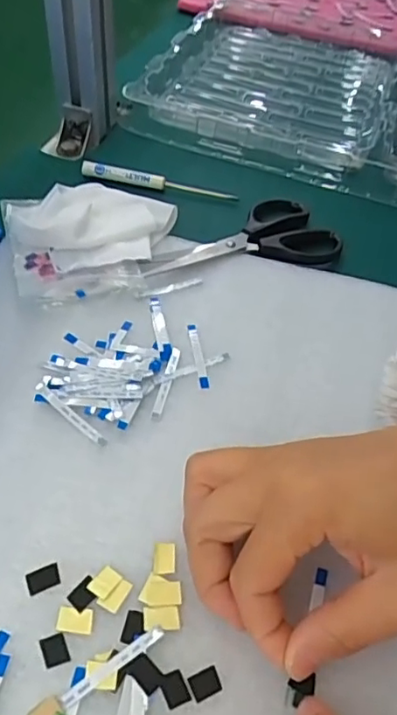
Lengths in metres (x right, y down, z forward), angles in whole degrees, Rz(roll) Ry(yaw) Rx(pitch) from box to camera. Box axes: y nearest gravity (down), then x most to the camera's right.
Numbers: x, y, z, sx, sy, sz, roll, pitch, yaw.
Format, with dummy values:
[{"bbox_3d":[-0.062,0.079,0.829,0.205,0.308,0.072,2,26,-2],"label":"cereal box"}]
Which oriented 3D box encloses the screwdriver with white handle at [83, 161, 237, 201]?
[{"bbox_3d":[-0.033,-0.147,0.473,0.128,0.013,0.007,10,49,2],"label":"screwdriver with white handle"}]

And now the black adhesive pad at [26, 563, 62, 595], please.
[{"bbox_3d":[-0.070,0.098,0.255,0.014,0.004,0.010,-18,54,-21],"label":"black adhesive pad"}]

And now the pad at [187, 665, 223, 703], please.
[{"bbox_3d":[0.003,0.133,0.233,0.012,0.004,0.010,-18,54,-20],"label":"pad"}]

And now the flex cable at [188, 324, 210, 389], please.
[{"bbox_3d":[0.000,-0.003,0.345,0.006,0.004,0.049,-6,50,-9],"label":"flex cable"}]

